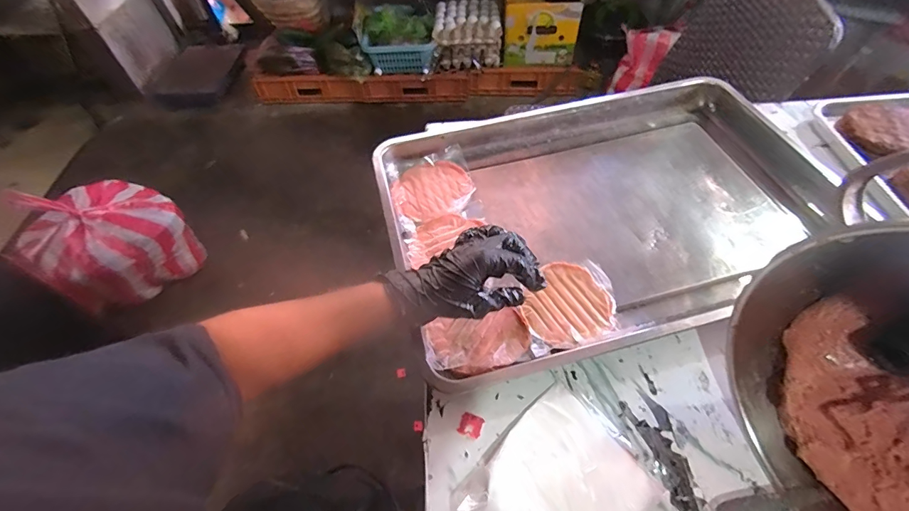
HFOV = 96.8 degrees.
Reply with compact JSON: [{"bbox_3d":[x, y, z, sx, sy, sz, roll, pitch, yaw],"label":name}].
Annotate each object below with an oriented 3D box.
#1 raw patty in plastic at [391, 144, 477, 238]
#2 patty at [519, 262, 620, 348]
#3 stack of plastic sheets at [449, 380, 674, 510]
[{"bbox_3d":[-0.030,-0.097,0.590,0.120,0.017,0.123,-19,57,-9],"label":"raw patty in plastic"},{"bbox_3d":[0.138,0.055,0.472,0.095,0.015,0.111,30,59,21],"label":"patty"},{"bbox_3d":[0.092,0.218,0.374,0.171,0.016,0.130,-35,61,-19],"label":"stack of plastic sheets"}]

